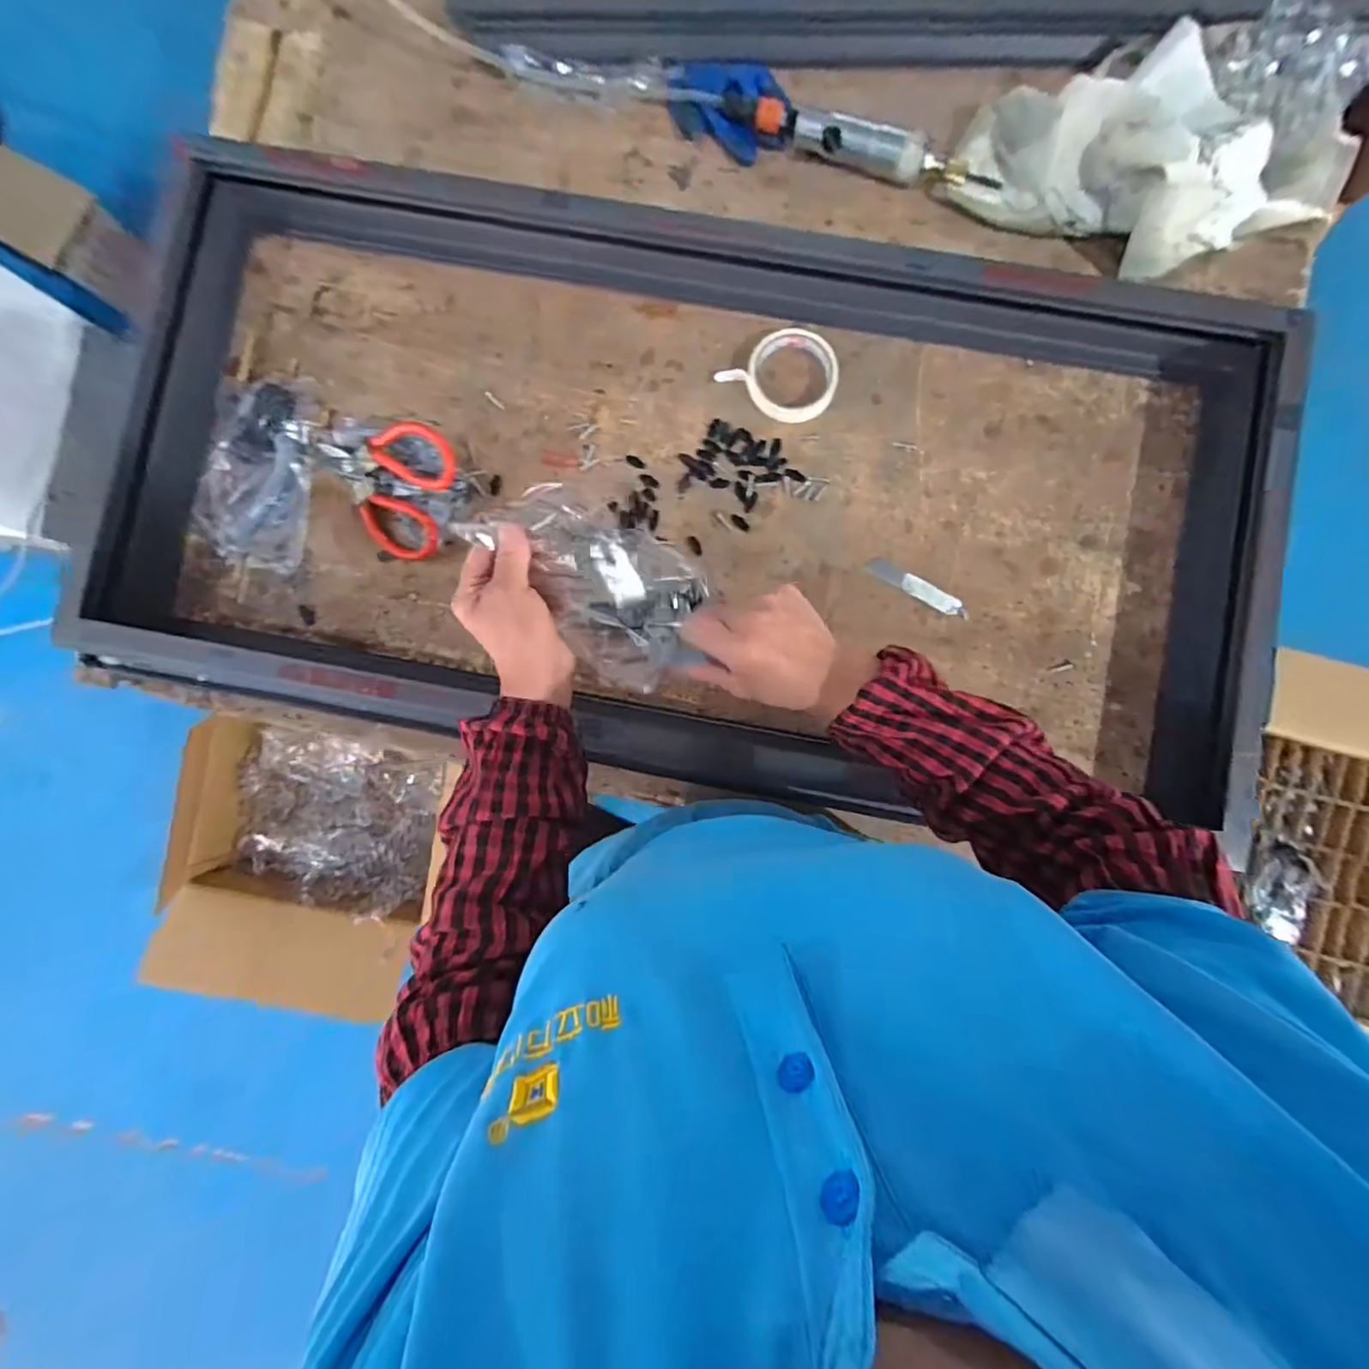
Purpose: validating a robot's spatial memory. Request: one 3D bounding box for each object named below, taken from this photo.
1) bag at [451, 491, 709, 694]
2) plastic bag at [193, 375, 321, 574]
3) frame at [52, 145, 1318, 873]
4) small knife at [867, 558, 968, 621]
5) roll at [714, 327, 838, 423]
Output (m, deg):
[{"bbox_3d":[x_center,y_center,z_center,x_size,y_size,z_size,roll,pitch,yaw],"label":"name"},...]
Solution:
[{"bbox_3d":[-0.071,-0.085,0.440,0.180,0.050,0.107,37,88,3],"label":"bag"},{"bbox_3d":[-0.453,-0.230,0.617,0.114,0.032,0.201,11,88,2],"label":"plastic bag"},{"bbox_3d":[-0.004,-0.213,0.585,1.108,0.081,0.628,10,87,2],"label":"frame"},{"bbox_3d":[0.244,-0.101,0.609,0.114,0.006,0.021,29,88,2],"label":"small knife"},{"bbox_3d":[0.107,-0.320,0.615,0.105,0.020,0.096,0,87,1],"label":"roll"}]

